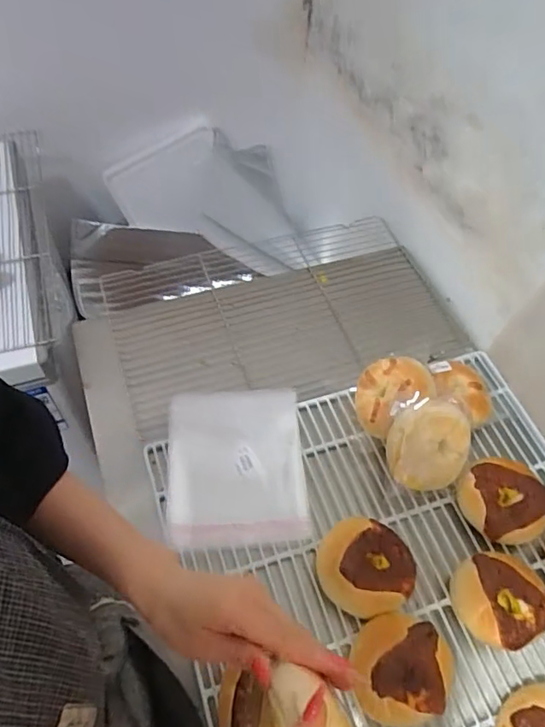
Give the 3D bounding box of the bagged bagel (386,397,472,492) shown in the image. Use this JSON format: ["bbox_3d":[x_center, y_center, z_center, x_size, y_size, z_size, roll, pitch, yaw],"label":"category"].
[{"bbox_3d":[0.197,0.101,0.696,0.100,0.050,0.117,6,99,-4],"label":"bagged bagel"}]

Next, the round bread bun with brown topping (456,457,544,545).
[{"bbox_3d":[0.294,0.176,0.690,0.096,0.054,0.104,1,56,-1],"label":"round bread bun with brown topping"}]

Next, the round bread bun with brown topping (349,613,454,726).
[{"bbox_3d":[0.139,0.328,0.580,0.105,0.045,0.109,31,61,18],"label":"round bread bun with brown topping"}]

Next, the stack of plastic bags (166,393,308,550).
[{"bbox_3d":[-0.050,0.135,0.723,0.179,0.030,0.209,-2,56,-2],"label":"stack of plastic bags"}]

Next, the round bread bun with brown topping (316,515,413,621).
[{"bbox_3d":[0.110,0.243,0.640,0.111,0.058,0.106,1,56,-1],"label":"round bread bun with brown topping"}]

